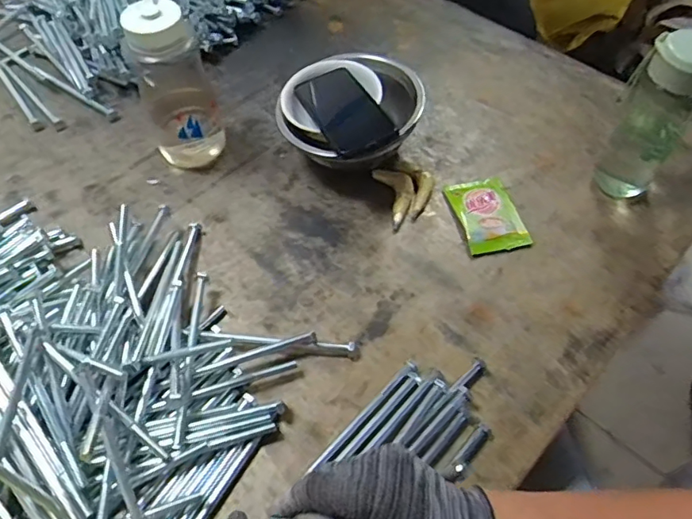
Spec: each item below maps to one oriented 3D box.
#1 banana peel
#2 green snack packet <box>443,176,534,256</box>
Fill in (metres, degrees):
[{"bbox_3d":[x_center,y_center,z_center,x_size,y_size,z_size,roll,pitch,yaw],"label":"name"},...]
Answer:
[{"bbox_3d":[0.080,-0.094,0.700,0.069,0.020,0.106,-12,57,-9],"label":"banana peel"},{"bbox_3d":[0.179,-0.058,0.679,0.077,0.009,0.113,-11,57,-7],"label":"green snack packet"}]

